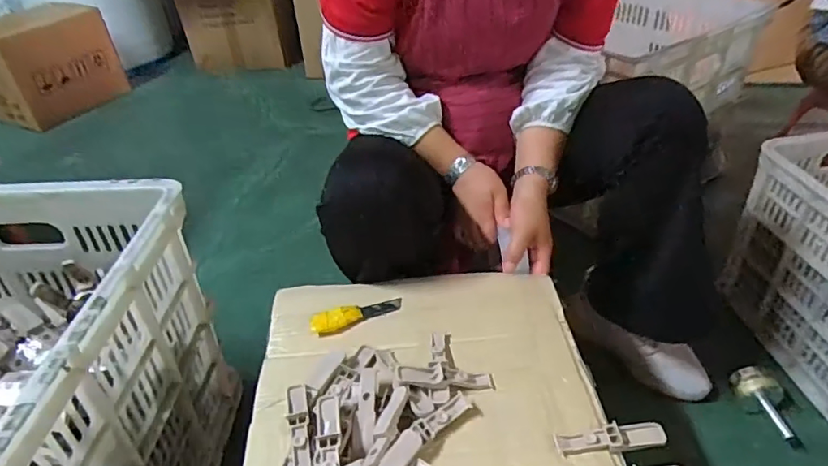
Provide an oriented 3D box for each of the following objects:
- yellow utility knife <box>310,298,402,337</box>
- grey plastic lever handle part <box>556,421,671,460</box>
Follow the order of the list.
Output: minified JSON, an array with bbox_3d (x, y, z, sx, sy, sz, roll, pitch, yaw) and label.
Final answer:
[{"bbox_3d":[-0.067,0.095,0.647,0.109,0.015,0.025,-15,39,-16],"label":"yellow utility knife"},{"bbox_3d":[0.180,0.189,0.502,0.098,0.013,0.023,-6,37,-4],"label":"grey plastic lever handle part"}]

